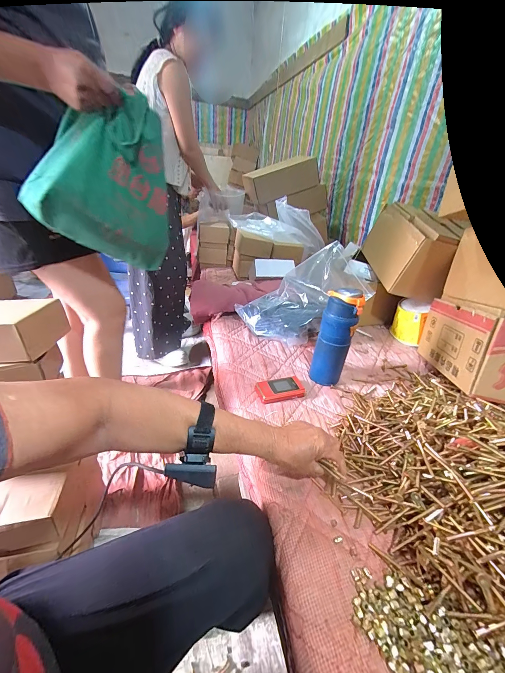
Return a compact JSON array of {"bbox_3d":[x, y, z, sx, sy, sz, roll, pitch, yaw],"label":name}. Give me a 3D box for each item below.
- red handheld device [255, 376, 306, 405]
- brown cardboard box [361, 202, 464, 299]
[{"bbox_3d":[0.062,0.117,0.614,0.103,0.019,0.058,-6,33,-18],"label":"red handheld device"},{"bbox_3d":[0.485,-0.263,0.846,0.168,0.206,0.279,4,31,-2],"label":"brown cardboard box"}]

